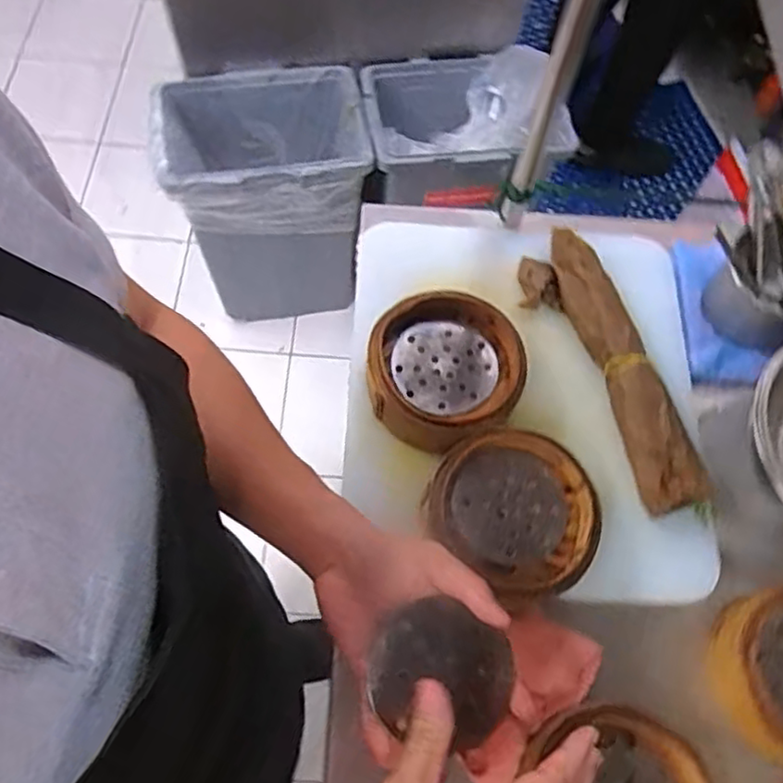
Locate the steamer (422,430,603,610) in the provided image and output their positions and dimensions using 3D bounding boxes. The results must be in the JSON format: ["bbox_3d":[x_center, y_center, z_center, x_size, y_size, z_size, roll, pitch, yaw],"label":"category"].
[{"bbox_3d":[0.106,0.107,0.591,0.142,0.061,0.131,40,70,14],"label":"steamer"}]

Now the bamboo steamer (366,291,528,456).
[{"bbox_3d":[0.048,-0.017,0.642,0.139,0.057,0.145,1,66,-2],"label":"bamboo steamer"}]

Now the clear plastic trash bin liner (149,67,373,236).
[{"bbox_3d":[-0.240,-0.449,1.301,0.372,0.199,0.263,-5,67,-5],"label":"clear plastic trash bin liner"}]

